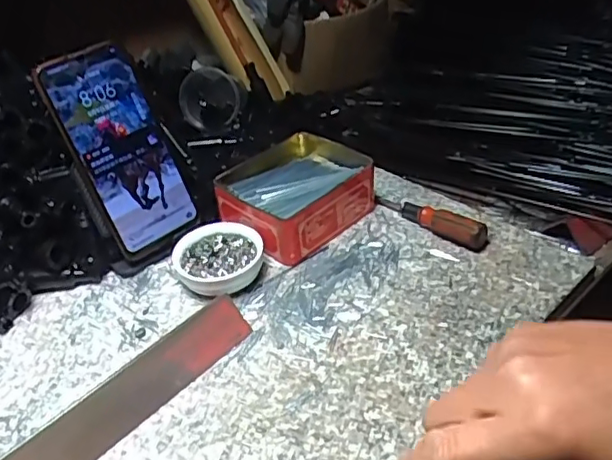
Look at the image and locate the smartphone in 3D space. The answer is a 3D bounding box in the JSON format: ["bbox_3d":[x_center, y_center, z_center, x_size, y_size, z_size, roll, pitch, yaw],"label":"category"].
[{"bbox_3d":[-0.147,-0.065,0.481,0.077,0.163,0.007,-32,23,-28],"label":"smartphone"}]

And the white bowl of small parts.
[{"bbox_3d":[-0.071,0.025,0.488,0.070,0.027,0.067,-3,37,3],"label":"white bowl of small parts"}]

